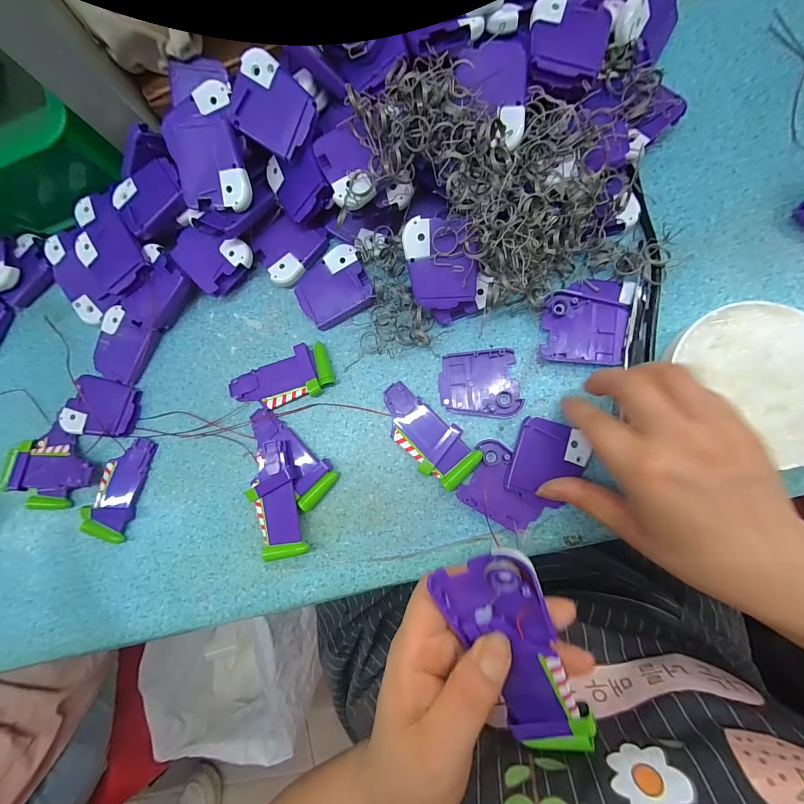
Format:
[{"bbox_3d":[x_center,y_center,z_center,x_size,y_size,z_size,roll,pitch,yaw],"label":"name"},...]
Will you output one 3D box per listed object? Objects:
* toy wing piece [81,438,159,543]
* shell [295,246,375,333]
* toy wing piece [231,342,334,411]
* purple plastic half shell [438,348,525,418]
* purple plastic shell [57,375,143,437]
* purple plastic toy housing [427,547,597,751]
[{"bbox_3d":[-0.249,0.075,0.313,0.039,0.009,0.089,15,87,8],"label":"toy wing piece"},{"bbox_3d":[-0.057,-0.094,0.296,0.059,0.017,0.051,-26,82,4],"label":"shell"},{"bbox_3d":[-0.101,-0.016,0.300,0.088,0.011,0.042,-23,82,5],"label":"toy wing piece"},{"bbox_3d":[0.060,-0.014,0.280,0.060,0.006,0.053,-6,84,7],"label":"purple plastic half shell"},{"bbox_3d":[-0.268,0.005,0.318,0.061,0.014,0.050,13,86,8],"label":"purple plastic shell"},{"bbox_3d":[0.057,0.130,0.183,0.048,0.016,0.119,-23,98,5],"label":"purple plastic toy housing"}]

